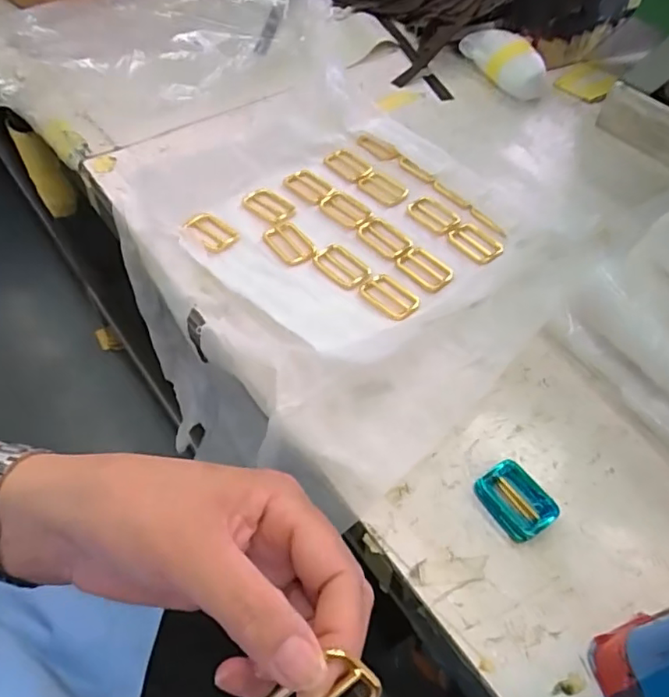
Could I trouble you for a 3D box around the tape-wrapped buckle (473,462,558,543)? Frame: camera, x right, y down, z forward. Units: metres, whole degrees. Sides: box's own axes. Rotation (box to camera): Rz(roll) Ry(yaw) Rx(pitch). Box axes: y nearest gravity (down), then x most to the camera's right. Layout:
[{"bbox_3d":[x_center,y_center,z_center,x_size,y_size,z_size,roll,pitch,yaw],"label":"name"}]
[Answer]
[{"bbox_3d":[0.108,0.092,0.343,0.033,0.013,0.045,-29,60,-24],"label":"tape-wrapped buckle"}]

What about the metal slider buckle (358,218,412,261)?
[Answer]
[{"bbox_3d":[0.043,-0.094,0.485,0.029,0.004,0.049,-35,63,-27],"label":"metal slider buckle"}]

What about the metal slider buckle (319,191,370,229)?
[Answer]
[{"bbox_3d":[0.010,-0.122,0.506,0.047,0.007,0.028,38,59,22],"label":"metal slider buckle"}]

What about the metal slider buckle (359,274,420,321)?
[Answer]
[{"bbox_3d":[0.044,-0.040,0.443,0.032,0.005,0.045,-36,63,-27],"label":"metal slider buckle"}]

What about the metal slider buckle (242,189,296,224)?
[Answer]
[{"bbox_3d":[-0.057,-0.126,0.502,0.048,0.007,0.028,34,58,19],"label":"metal slider buckle"}]

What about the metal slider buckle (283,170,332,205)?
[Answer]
[{"bbox_3d":[-0.024,-0.149,0.523,0.024,0.006,0.048,-35,63,-26],"label":"metal slider buckle"}]

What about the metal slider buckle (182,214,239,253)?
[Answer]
[{"bbox_3d":[-0.102,-0.096,0.475,0.045,0.008,0.033,32,57,18],"label":"metal slider buckle"}]

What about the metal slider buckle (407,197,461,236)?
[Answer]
[{"bbox_3d":[0.088,-0.118,0.507,0.030,0.004,0.049,-30,61,-24],"label":"metal slider buckle"}]

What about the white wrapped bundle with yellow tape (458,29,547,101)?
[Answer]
[{"bbox_3d":[0.191,-0.328,0.649,0.056,0.036,0.111,-15,56,-15],"label":"white wrapped bundle with yellow tape"}]

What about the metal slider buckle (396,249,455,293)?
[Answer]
[{"bbox_3d":[0.073,-0.064,0.465,0.046,0.004,0.033,36,58,21],"label":"metal slider buckle"}]

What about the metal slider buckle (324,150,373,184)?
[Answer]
[{"bbox_3d":[0.014,-0.174,0.547,0.024,0.007,0.048,-37,64,-27],"label":"metal slider buckle"}]

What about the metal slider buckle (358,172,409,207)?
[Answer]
[{"bbox_3d":[0.044,-0.147,0.529,0.046,0.006,0.027,39,60,23],"label":"metal slider buckle"}]

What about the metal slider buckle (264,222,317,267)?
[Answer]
[{"bbox_3d":[-0.036,-0.086,0.475,0.033,0.004,0.051,-27,60,-22],"label":"metal slider buckle"}]

